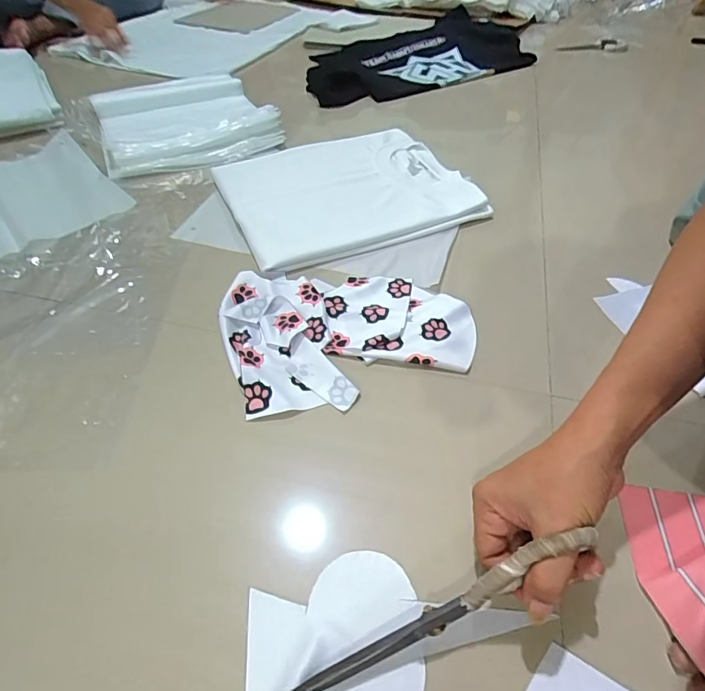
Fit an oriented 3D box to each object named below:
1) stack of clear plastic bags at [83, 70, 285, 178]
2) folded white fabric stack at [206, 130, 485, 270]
[{"bbox_3d":[-0.320,-0.438,0.880,0.310,0.043,0.316,-18,50,-16],"label":"stack of clear plastic bags"},{"bbox_3d":[-0.009,-0.251,0.754,0.375,0.050,0.297,-17,50,-15],"label":"folded white fabric stack"}]

